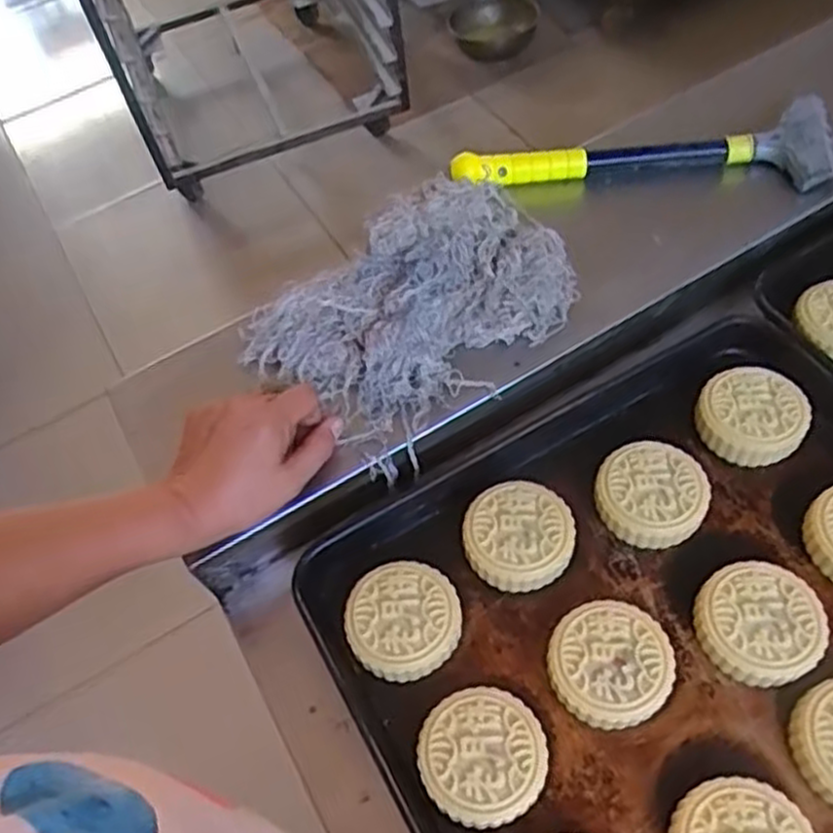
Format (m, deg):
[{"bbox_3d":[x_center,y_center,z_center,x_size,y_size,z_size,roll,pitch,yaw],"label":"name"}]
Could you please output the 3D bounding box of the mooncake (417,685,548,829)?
[{"bbox_3d":[0.037,0.191,0.429,0.068,0.023,0.067,3,50,-3],"label":"mooncake"}]

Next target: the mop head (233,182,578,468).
[{"bbox_3d":[-0.007,-0.072,0.566,0.247,0.053,0.151,-42,74,-1],"label":"mop head"}]

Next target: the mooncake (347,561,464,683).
[{"bbox_3d":[-0.009,0.126,0.475,0.069,0.024,0.066,-16,53,-17],"label":"mooncake"}]

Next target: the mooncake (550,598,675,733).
[{"bbox_3d":[0.116,0.148,0.455,0.068,0.029,0.069,3,50,-3],"label":"mooncake"}]

